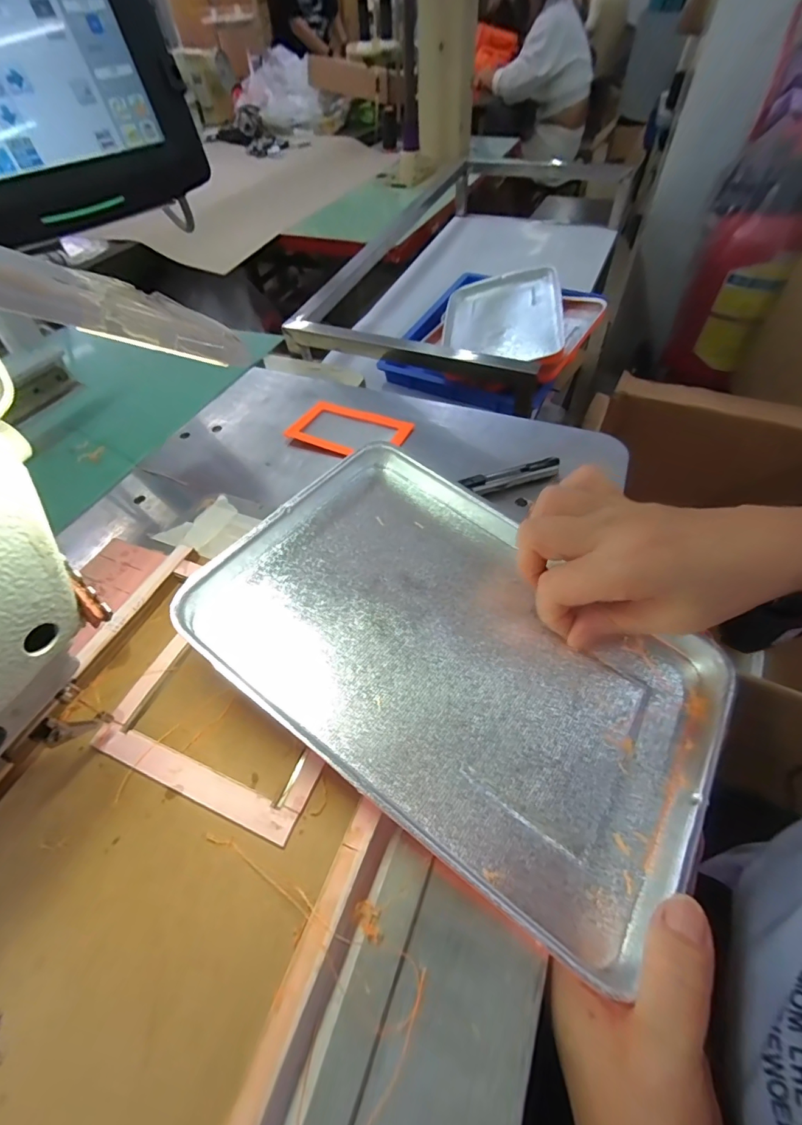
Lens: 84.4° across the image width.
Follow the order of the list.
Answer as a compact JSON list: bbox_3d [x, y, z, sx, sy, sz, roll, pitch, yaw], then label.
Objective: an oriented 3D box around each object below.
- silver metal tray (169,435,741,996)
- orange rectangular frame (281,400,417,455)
[{"bbox_3d":[0.034,0.044,0.241,0.259,0.018,0.178,34,58,13],"label":"silver metal tray"},{"bbox_3d":[-0.048,-0.122,0.410,0.102,0.014,0.062,20,56,17],"label":"orange rectangular frame"}]

